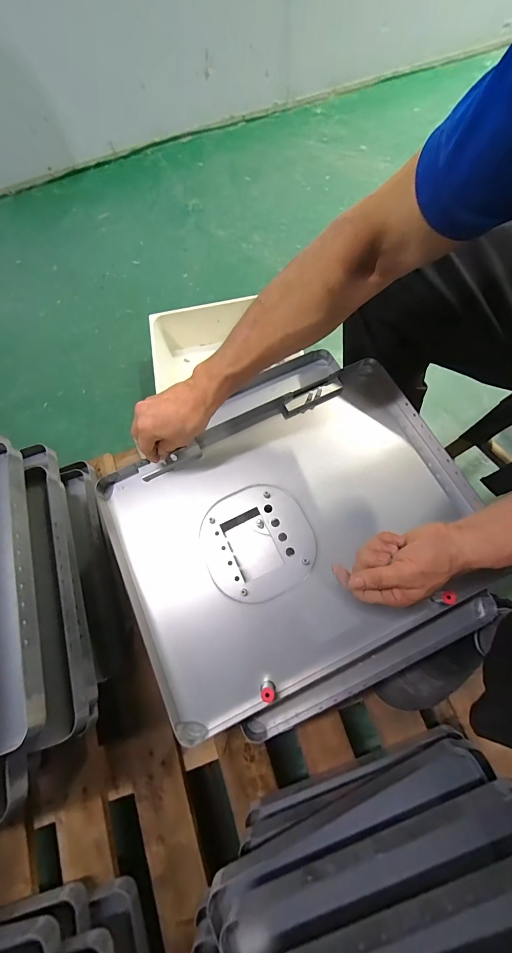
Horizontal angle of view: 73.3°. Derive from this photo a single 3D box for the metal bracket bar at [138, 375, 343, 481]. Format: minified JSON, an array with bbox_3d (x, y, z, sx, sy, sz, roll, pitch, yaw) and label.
[{"bbox_3d":[-0.019,-0.076,0.522,0.325,0.026,0.036,-26,72,-4],"label":"metal bracket bar"}]

